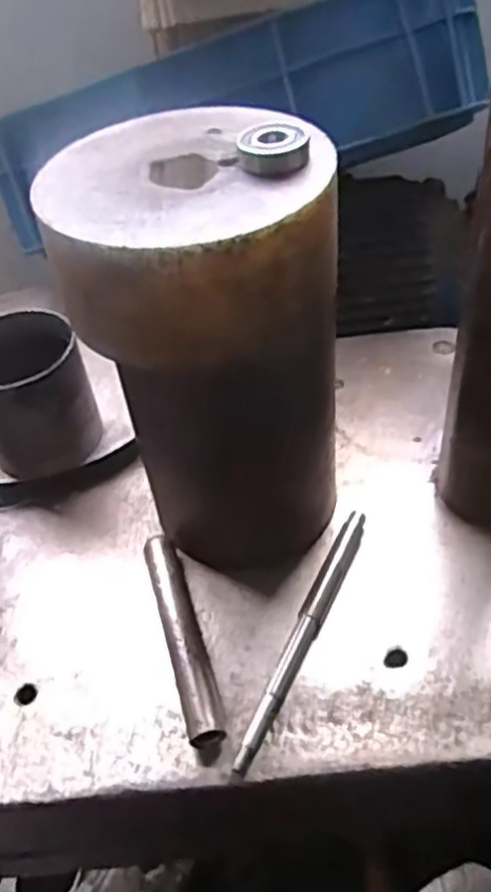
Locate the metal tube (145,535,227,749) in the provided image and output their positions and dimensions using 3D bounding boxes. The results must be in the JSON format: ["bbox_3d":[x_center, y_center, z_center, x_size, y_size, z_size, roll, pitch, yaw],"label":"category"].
[{"bbox_3d":[-0.039,0.117,0.452,0.021,0.023,0.142,-15,46,-7],"label":"metal tube"}]

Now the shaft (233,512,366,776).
[{"bbox_3d":[0.037,0.113,0.448,0.014,0.014,0.184,17,50,22],"label":"shaft"}]

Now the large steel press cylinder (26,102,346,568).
[{"bbox_3d":[-0.018,-0.044,0.437,0.143,0.260,0.135,-2,45,5],"label":"large steel press cylinder"}]

